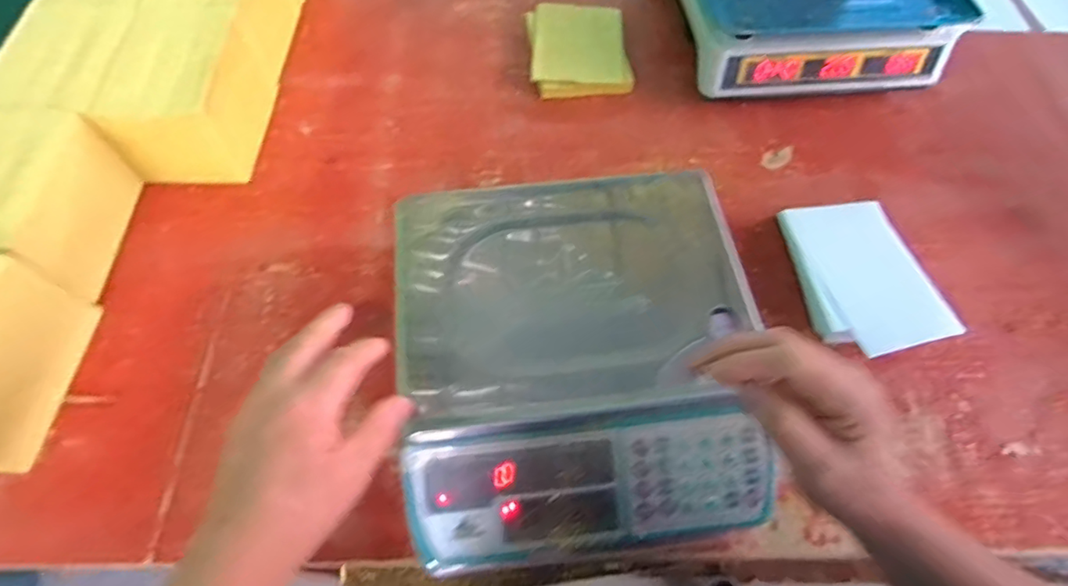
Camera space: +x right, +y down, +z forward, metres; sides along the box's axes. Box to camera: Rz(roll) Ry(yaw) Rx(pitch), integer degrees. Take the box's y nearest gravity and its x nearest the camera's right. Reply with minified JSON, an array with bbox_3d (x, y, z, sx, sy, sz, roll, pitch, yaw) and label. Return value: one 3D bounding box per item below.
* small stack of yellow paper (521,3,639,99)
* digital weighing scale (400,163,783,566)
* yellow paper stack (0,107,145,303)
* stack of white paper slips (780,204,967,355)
[{"bbox_3d":[0.059,-0.338,0.765,0.129,0.033,0.155,-5,62,-4],"label":"small stack of yellow paper"},{"bbox_3d":[0.037,0.051,0.479,0.295,0.091,0.296,-7,62,-5],"label":"digital weighing scale"},{"bbox_3d":[-0.501,-0.084,0.561,0.111,0.110,0.167,3,62,0],"label":"yellow paper stack"},{"bbox_3d":[0.350,-0.019,0.603,0.125,0.041,0.173,-7,63,-5],"label":"stack of white paper slips"}]

